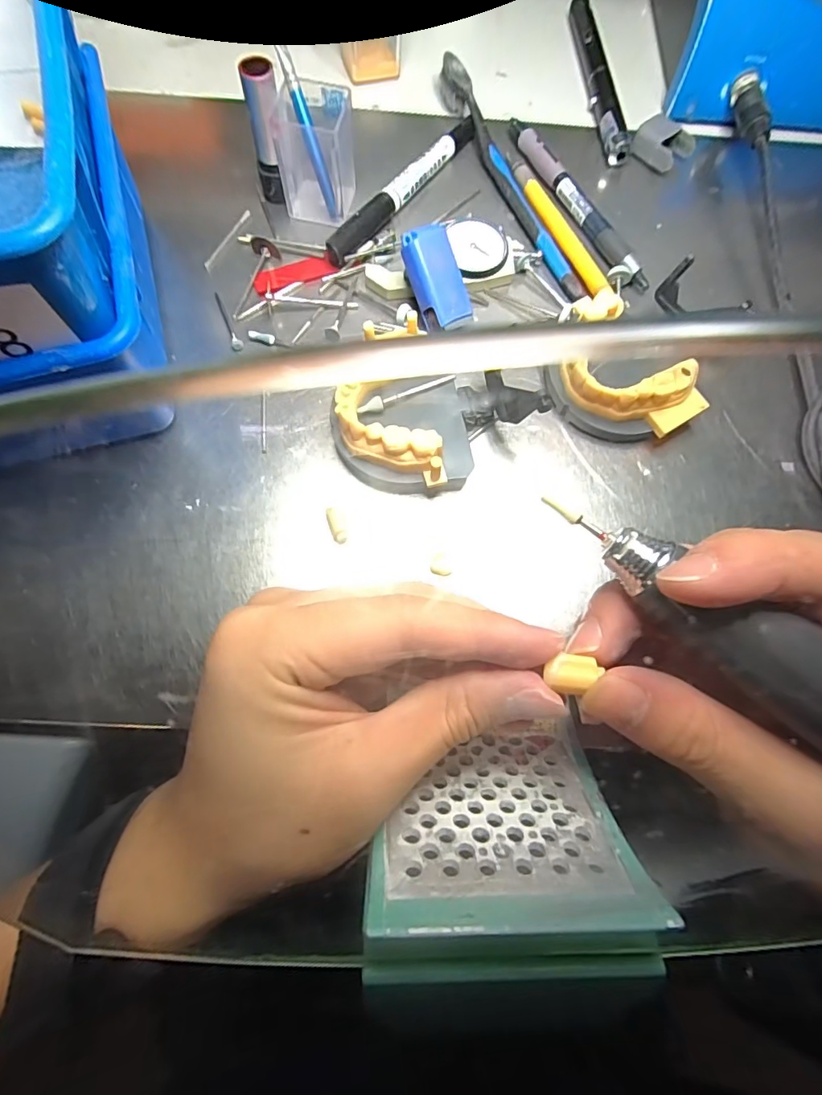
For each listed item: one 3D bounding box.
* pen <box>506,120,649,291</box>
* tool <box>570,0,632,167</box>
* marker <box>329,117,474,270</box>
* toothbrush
[{"bbox_3d":[0.093,-0.200,0.276,0.012,0.008,0.137,-25,75,-10],"label":"pen"},{"bbox_3d":[0.121,-0.305,0.315,0.016,0.016,0.145,-4,73,-4],"label":"tool"},{"bbox_3d":[-0.003,-0.204,0.276,0.011,0.014,0.132,35,74,8],"label":"marker"},{"bbox_3d":[0.056,-0.216,0.277,0.013,0.016,0.182,-20,74,-9],"label":"toothbrush"}]

